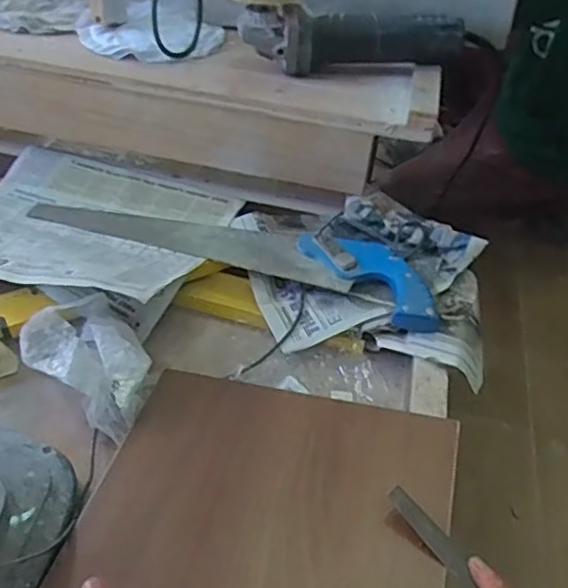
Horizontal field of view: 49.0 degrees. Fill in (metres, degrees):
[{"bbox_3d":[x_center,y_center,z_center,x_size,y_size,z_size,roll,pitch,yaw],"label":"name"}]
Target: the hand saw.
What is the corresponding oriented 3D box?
[{"bbox_3d":[-0.058,-0.061,0.739,0.497,0.038,0.105,19,44,13],"label":"hand saw"}]

